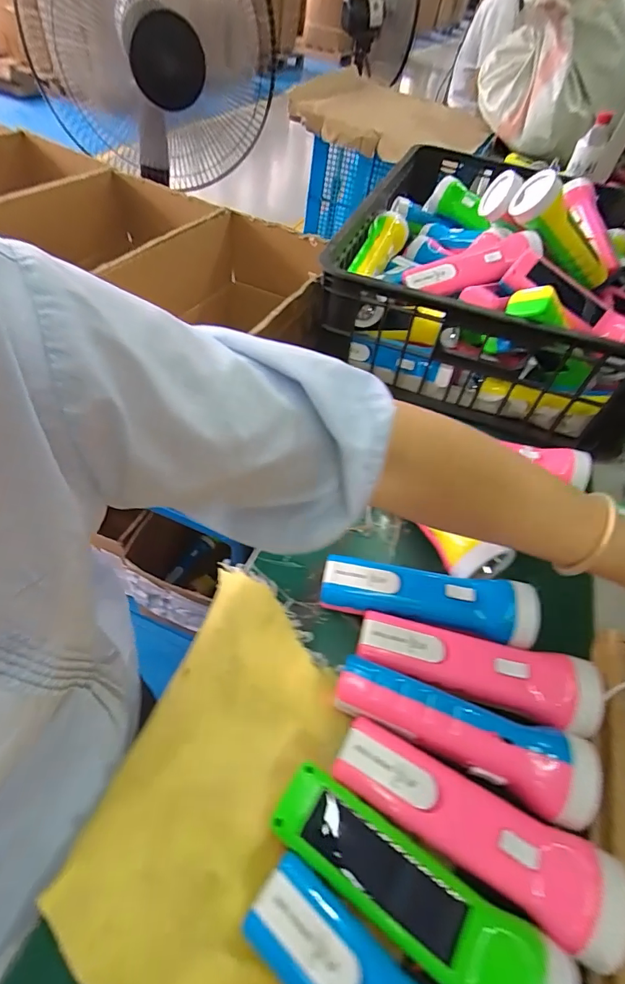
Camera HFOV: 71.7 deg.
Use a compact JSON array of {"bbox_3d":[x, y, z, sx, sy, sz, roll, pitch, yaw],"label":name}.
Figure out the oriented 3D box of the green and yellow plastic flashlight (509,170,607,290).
[{"bbox_3d":[0.309,-0.312,0.533,0.157,0.051,0.048,33,47,-24],"label":"green and yellow plastic flashlight"}]

